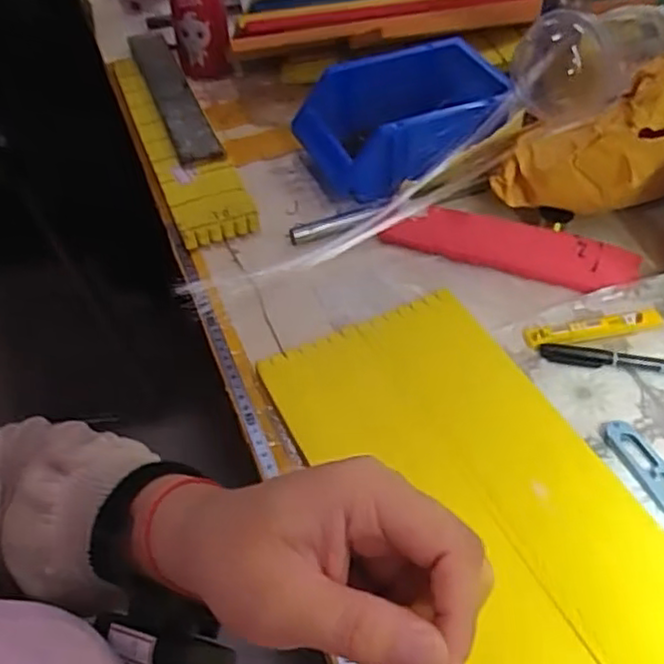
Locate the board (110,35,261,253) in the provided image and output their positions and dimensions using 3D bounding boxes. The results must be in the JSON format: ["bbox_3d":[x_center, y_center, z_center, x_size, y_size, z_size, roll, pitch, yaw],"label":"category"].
[{"bbox_3d":[-0.170,-0.222,0.749,0.071,0.025,0.413,-18,50,-13],"label":"board"}]

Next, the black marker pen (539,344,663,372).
[{"bbox_3d":[0.220,0.021,0.503,0.138,0.009,0.015,8,49,9],"label":"black marker pen"}]

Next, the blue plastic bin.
[{"bbox_3d":[0.072,-0.198,0.679,0.184,0.077,0.153,-18,50,-13],"label":"blue plastic bin"}]

